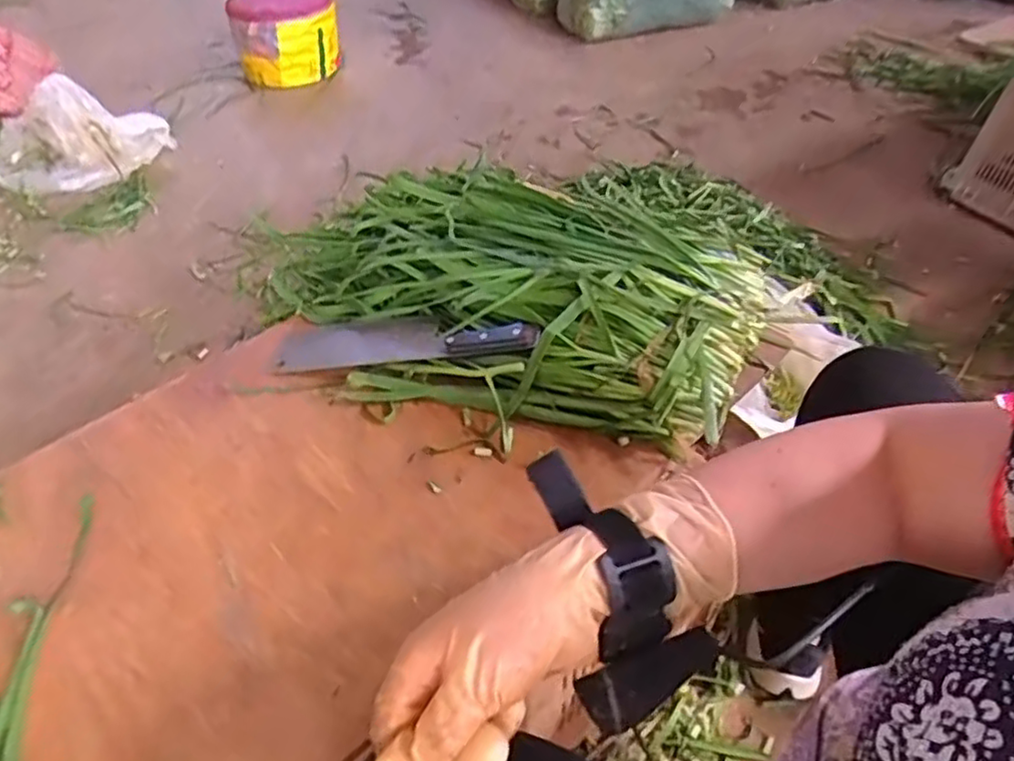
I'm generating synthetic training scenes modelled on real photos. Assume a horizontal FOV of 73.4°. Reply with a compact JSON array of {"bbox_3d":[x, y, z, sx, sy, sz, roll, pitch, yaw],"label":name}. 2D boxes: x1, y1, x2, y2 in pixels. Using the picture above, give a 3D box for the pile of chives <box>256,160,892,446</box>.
[{"bbox_3d":[0.023,-0.103,0.707,0.590,0.098,0.320,8,46,9],"label":"pile of chives"}]

